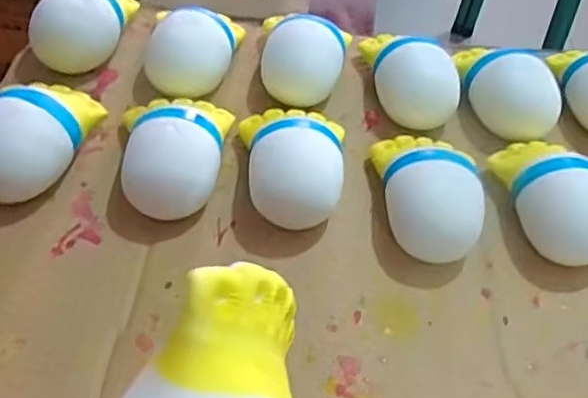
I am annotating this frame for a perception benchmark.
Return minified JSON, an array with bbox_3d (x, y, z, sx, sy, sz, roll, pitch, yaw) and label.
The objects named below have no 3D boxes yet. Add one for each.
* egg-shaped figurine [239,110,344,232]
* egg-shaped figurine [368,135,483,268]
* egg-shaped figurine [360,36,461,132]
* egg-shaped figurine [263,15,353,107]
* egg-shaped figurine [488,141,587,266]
[{"bbox_3d":[-0.001,-0.032,0.486,0.085,0.052,0.112,5,48,-2],"label":"egg-shaped figurine"},{"bbox_3d":[0.108,-0.010,0.478,0.078,0.053,0.115,-4,49,-10],"label":"egg-shaped figurine"},{"bbox_3d":[0.105,-0.118,0.566,0.072,0.055,0.113,-7,50,-13],"label":"egg-shaped figurine"},{"bbox_3d":[0.008,-0.135,0.572,0.079,0.054,0.109,12,49,4],"label":"egg-shaped figurine"},{"bbox_3d":[0.200,-0.007,0.486,0.066,0.059,0.112,-1,49,-8],"label":"egg-shaped figurine"}]

